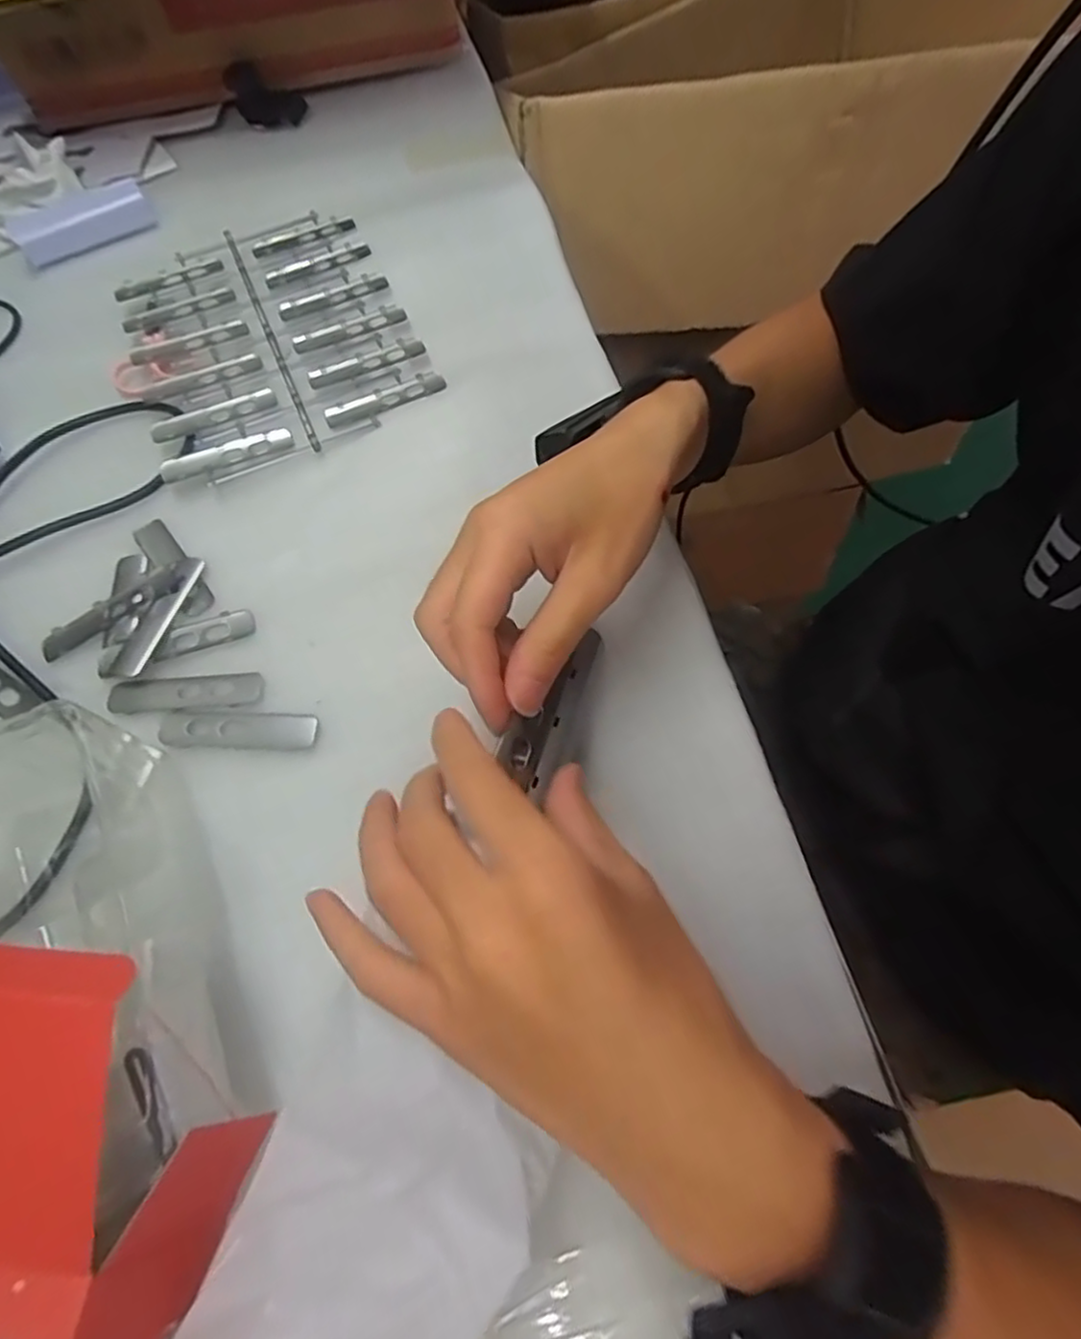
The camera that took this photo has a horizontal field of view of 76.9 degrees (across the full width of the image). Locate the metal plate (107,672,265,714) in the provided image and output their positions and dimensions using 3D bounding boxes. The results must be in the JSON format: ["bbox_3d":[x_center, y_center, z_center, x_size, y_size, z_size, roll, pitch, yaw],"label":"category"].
[{"bbox_3d":[-0.181,0.012,0.346,0.078,0.004,0.018,-5,63,-1],"label":"metal plate"}]

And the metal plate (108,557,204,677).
[{"bbox_3d":[-0.206,-0.030,0.369,0.018,0.005,0.077,15,65,9],"label":"metal plate"}]

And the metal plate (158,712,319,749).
[{"bbox_3d":[-0.149,0.029,0.335,0.077,0.004,0.019,0,63,2],"label":"metal plate"}]

